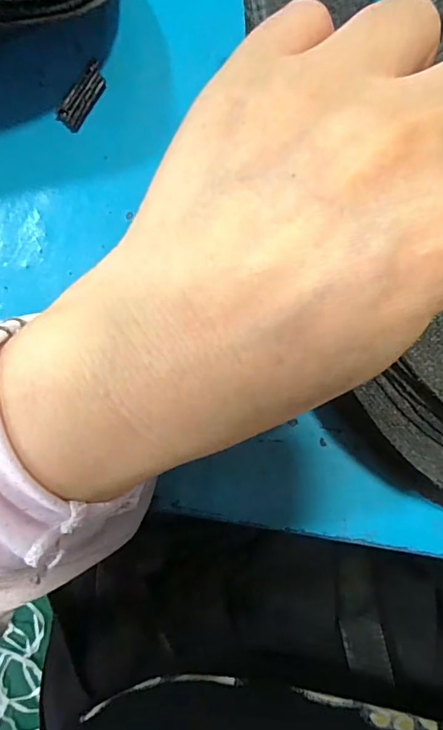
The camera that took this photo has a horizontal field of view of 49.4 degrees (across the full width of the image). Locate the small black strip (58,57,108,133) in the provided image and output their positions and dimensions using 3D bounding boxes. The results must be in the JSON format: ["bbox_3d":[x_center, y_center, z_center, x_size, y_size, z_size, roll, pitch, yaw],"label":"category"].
[{"bbox_3d":[-0.062,-0.120,0.216,0.007,0.011,0.029,37,92,1],"label":"small black strip"}]

